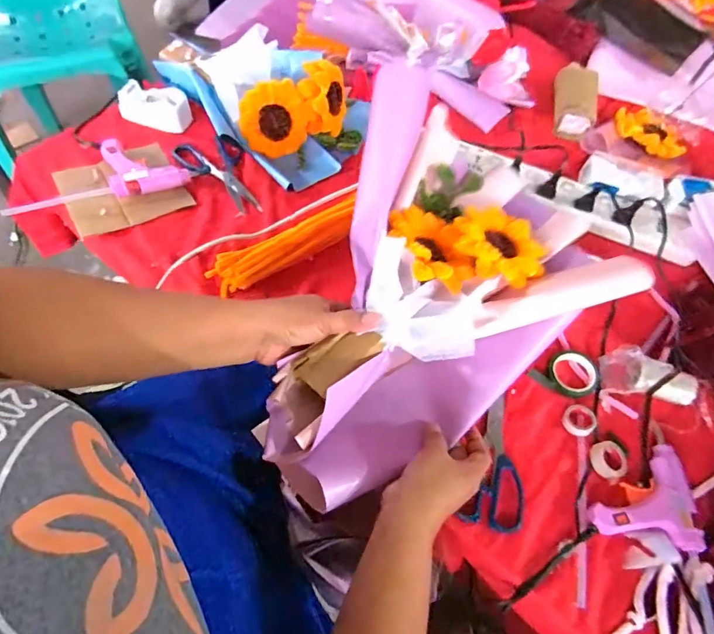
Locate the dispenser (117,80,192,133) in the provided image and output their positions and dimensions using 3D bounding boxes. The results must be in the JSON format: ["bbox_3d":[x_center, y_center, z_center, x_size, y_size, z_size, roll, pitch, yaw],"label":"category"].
[{"bbox_3d":[-0.317,-0.332,0.715,0.108,0.041,0.057,14,60,4],"label":"dispenser"}]

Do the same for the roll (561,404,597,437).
[{"bbox_3d":[0.252,0.117,0.515,0.032,0.014,0.037,12,60,4],"label":"roll"}]

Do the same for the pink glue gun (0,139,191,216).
[{"bbox_3d":[-0.358,-0.197,0.634,0.228,0.029,0.094,-18,63,-14],"label":"pink glue gun"}]

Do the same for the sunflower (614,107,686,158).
[{"bbox_3d":[0.489,-0.310,0.756,0.120,0.023,0.091,32,63,14],"label":"sunflower"}]

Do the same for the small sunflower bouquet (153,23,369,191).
[{"bbox_3d":[-0.140,-0.355,0.706,0.332,0.095,0.211,41,66,18],"label":"small sunflower bouquet"}]

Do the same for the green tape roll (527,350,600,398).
[{"bbox_3d":[0.251,0.071,0.540,0.071,0.013,0.057,-26,65,-17],"label":"green tape roll"}]

